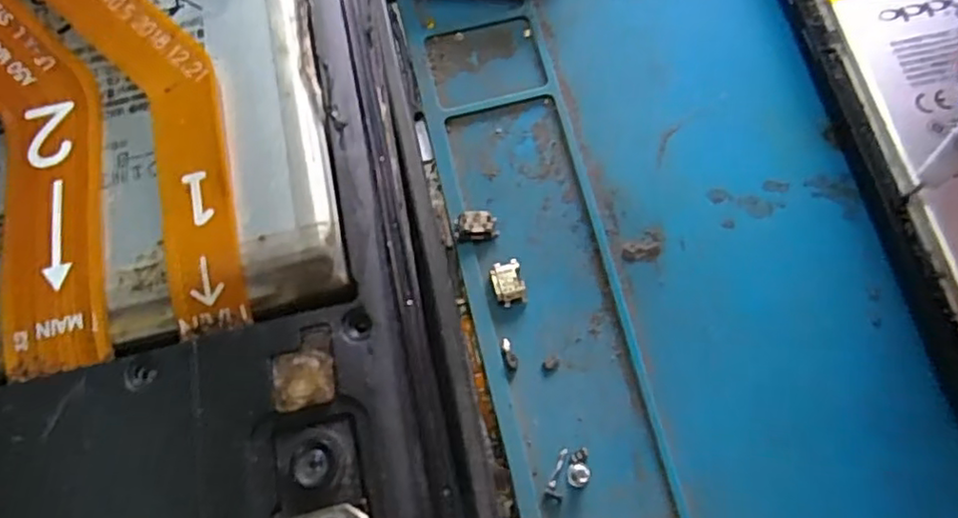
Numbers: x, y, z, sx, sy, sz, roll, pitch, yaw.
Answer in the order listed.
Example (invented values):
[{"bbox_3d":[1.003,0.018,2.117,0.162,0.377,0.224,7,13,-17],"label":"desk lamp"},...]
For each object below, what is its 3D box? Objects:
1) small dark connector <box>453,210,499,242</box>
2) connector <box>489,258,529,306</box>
[{"bbox_3d":[-0.001,-0.008,0.144,0.010,0.004,0.007,-2,74,-1],"label":"small dark connector"},{"bbox_3d":[0.006,0.005,0.140,0.007,0.004,0.010,-9,74,-3],"label":"connector"}]

